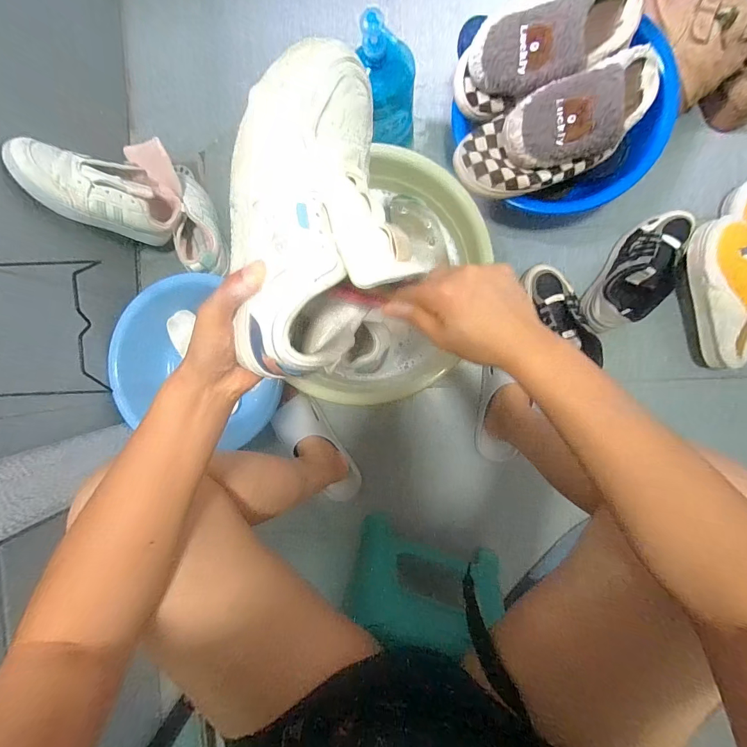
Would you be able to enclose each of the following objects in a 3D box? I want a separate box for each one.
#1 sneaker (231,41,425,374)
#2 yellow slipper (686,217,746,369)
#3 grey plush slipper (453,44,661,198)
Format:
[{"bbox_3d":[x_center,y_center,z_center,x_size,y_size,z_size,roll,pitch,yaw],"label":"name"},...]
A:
[{"bbox_3d":[-0.037,-0.110,0.273,0.126,0.086,0.219,7,100,4],"label":"sneaker"},{"bbox_3d":[0.609,-0.138,0.603,0.111,0.058,0.250,-13,91,5],"label":"yellow slipper"},{"bbox_3d":[0.287,-0.372,0.539,0.309,0.074,0.123,-21,90,5],"label":"grey plush slipper"}]

